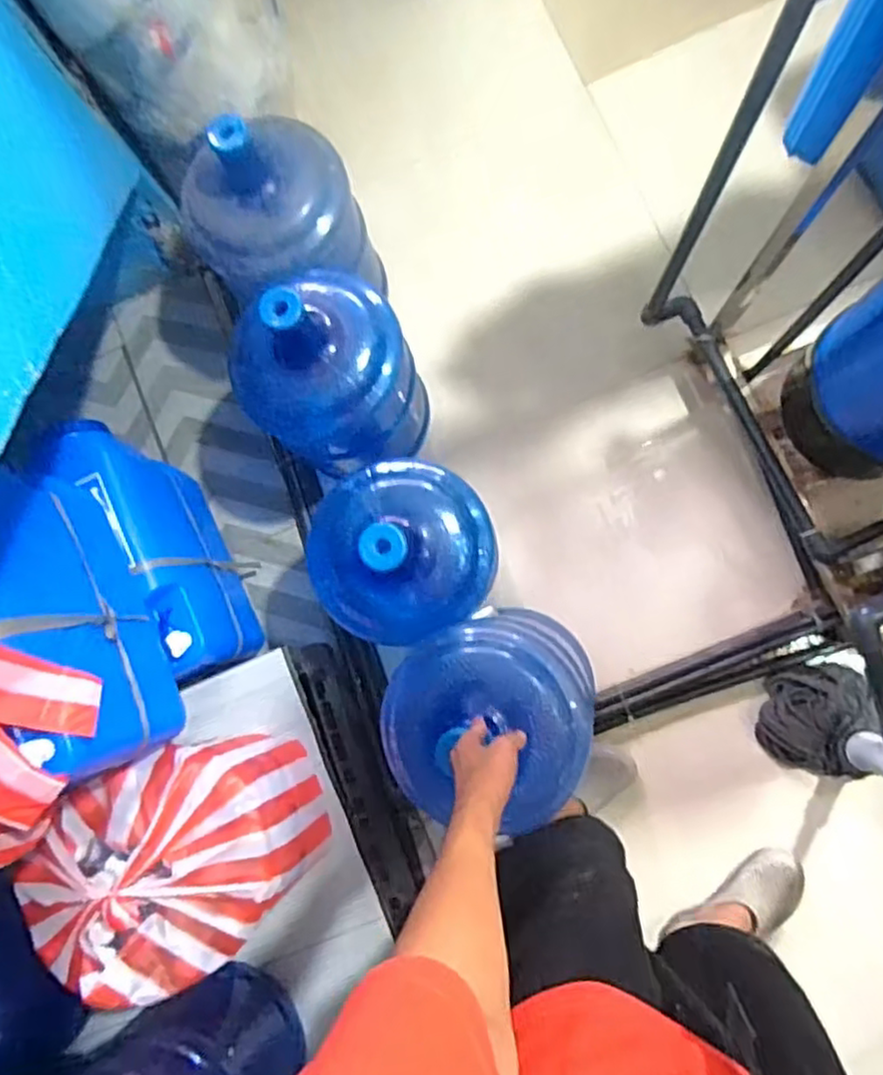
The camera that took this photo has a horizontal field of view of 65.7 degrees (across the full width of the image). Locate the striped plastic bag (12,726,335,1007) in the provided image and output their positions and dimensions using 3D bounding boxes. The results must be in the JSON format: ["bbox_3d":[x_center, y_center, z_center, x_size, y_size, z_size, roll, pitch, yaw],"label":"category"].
[{"bbox_3d":[-0.359,0.442,0.944,0.344,0.232,0.278,-28,80,2],"label":"striped plastic bag"}]

